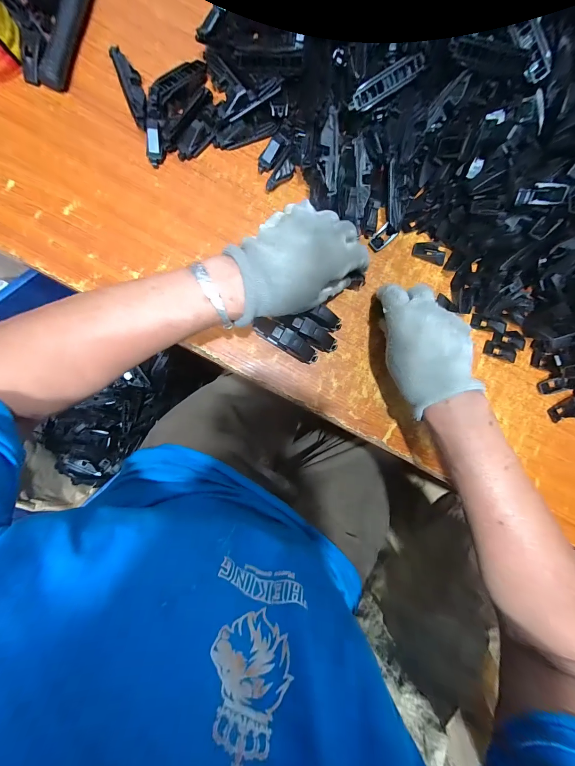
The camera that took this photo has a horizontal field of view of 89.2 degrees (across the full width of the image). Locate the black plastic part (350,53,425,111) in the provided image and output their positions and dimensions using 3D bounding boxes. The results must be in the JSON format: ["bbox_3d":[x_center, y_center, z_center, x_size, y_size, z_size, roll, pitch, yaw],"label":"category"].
[{"bbox_3d":[0.099,-0.307,0.298,0.078,0.010,0.017,-26,91,10],"label":"black plastic part"}]

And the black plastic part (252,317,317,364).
[{"bbox_3d":[0.000,-0.046,0.316,0.076,0.020,0.020,31,84,-6],"label":"black plastic part"}]

